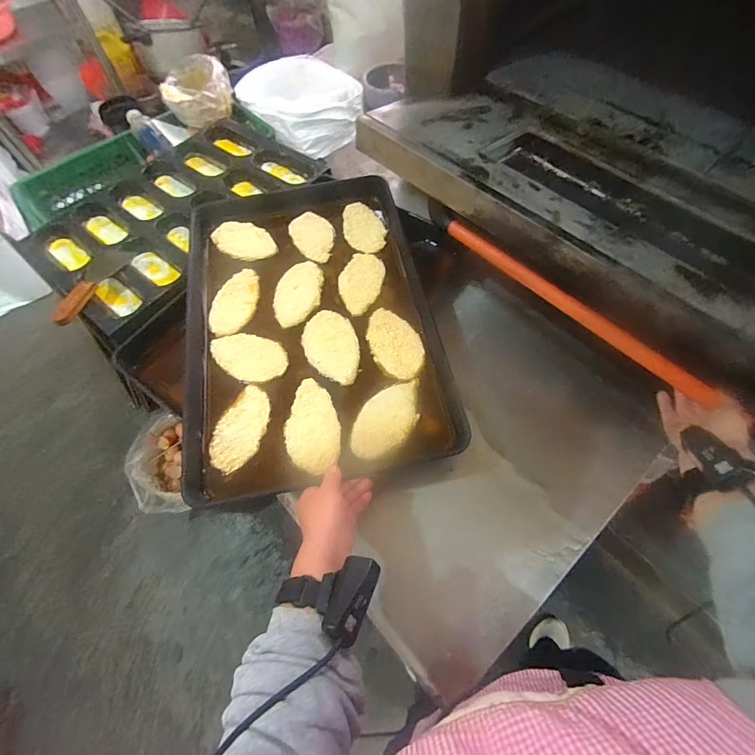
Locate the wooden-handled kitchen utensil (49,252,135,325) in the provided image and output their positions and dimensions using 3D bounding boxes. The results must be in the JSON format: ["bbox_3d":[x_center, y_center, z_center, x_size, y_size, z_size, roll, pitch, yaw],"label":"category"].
[{"bbox_3d":[-0.574,-0.187,0.748,0.081,0.033,0.217,1,48,4],"label":"wooden-handled kitchen utensil"}]

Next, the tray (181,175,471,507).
[{"bbox_3d":[-0.127,-0.138,0.668,0.405,0.037,0.637,-11,63,-2],"label":"tray"}]

